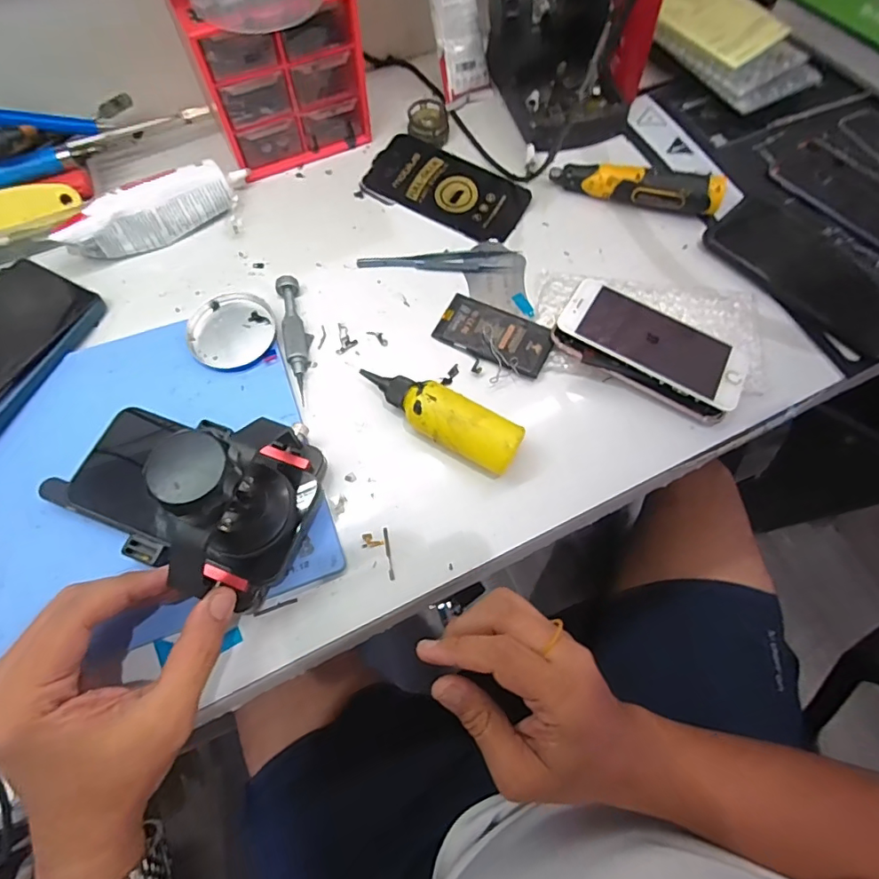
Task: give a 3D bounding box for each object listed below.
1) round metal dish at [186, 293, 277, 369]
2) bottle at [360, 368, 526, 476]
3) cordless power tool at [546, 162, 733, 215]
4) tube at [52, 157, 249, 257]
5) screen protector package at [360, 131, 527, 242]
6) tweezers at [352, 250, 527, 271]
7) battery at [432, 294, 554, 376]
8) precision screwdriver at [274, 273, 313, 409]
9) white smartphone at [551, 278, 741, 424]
[{"bbox_3d":[-0.157,-0.082,0.382,0.063,0.013,0.060,1,68,-1],"label":"round metal dish"},{"bbox_3d":[0.000,-0.016,0.347,0.115,0.038,0.033,32,71,11],"label":"bottle"},{"bbox_3d":[0.168,-0.216,0.434,0.137,0.031,0.026,9,68,2],"label":"cordless power tool"},{"bbox_3d":[-0.225,-0.185,0.407,0.144,0.043,0.031,-29,72,-13],"label":"tube"},{"bbox_3d":[0.006,-0.225,0.447,0.142,0.005,0.073,26,70,9],"label":"screen protector package"},{"bbox_3d":[0.002,-0.149,0.416,0.134,0.005,0.021,-1,68,-2],"label":"tweezers"},{"bbox_3d":[0.042,-0.082,0.386,0.086,0.006,0.046,26,68,14],"label":"battery"},{"bbox_3d":[-0.108,-0.078,0.381,0.019,0.013,0.105,-12,69,-6],"label":"precision screwdriver"},{"bbox_3d":[0.155,-0.070,0.373,0.129,0.032,0.072,24,69,8],"label":"white smartphone"}]

